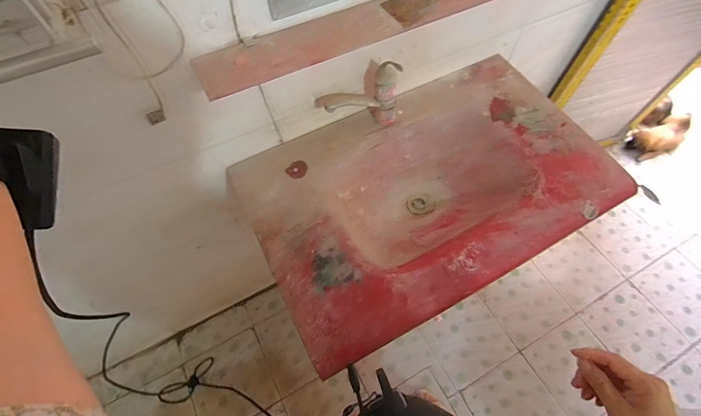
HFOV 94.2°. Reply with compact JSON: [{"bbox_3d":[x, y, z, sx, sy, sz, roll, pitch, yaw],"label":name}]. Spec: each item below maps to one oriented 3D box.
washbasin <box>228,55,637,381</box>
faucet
[{"bbox_3d":[0.178,-0.030,0.774,0.759,0.150,0.474,-25,63,-12],"label":"washbasin"},{"bbox_3d":[0.017,-0.244,0.726,0.181,0.170,0.066,-16,61,-7],"label":"faucet"}]

